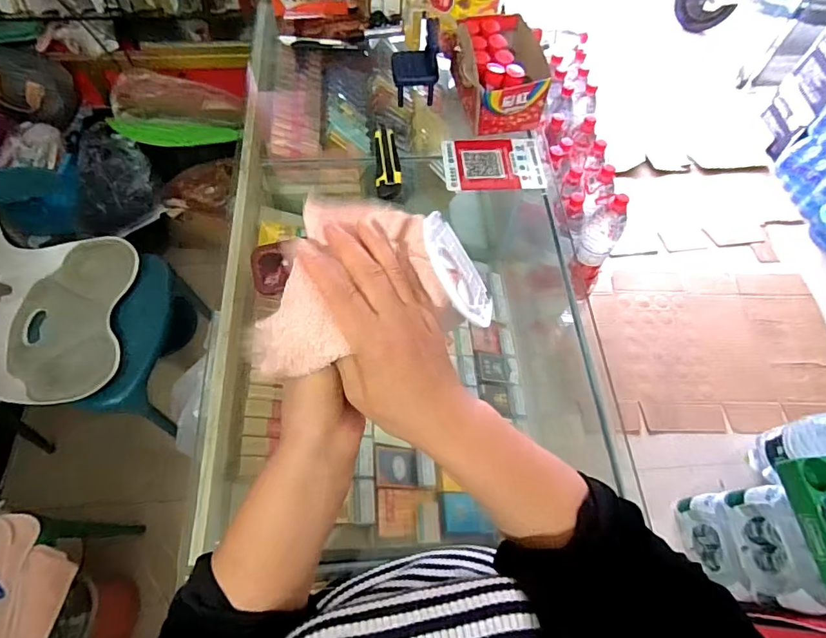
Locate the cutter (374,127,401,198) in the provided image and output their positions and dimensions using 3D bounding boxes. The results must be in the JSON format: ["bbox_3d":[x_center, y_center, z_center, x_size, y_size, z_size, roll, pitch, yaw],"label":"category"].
[{"bbox_3d":[-0.040,-0.250,0.763,0.038,0.022,0.136,-2,62,-3],"label":"cutter"}]

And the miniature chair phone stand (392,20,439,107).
[{"bbox_3d":[0.003,-0.415,0.802,0.075,0.091,0.078,0,62,-2],"label":"miniature chair phone stand"}]

